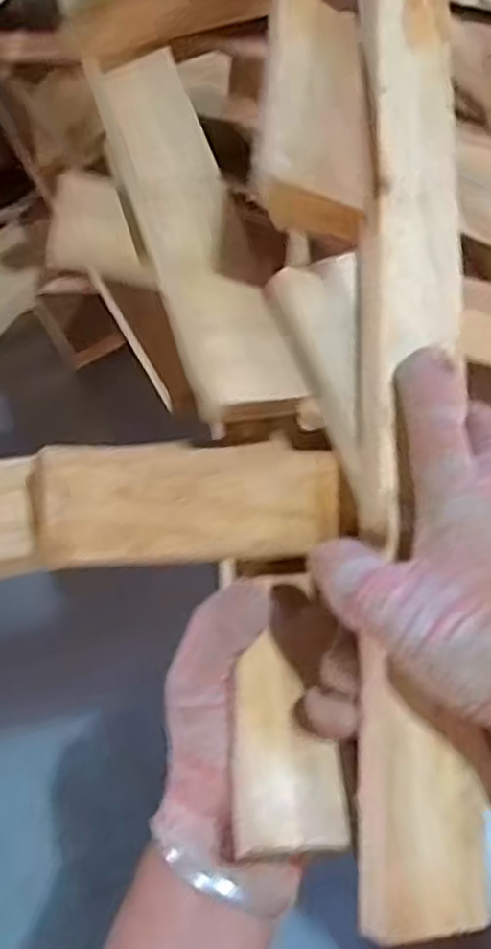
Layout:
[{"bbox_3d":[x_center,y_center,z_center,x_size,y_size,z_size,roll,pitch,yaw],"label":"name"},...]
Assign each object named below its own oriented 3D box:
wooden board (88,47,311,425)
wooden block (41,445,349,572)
[{"bbox_3d":[-0.030,-0.135,0.385,0.052,0.019,0.238,-17,67,-6],"label":"wooden board"},{"bbox_3d":[-0.019,0.012,0.329,0.142,0.017,0.051,-2,65,-25],"label":"wooden block"}]

